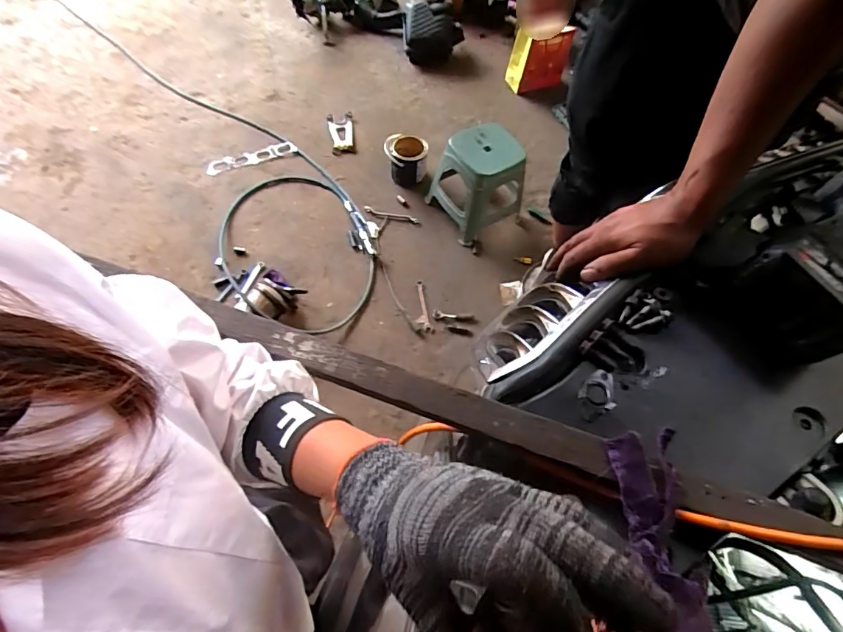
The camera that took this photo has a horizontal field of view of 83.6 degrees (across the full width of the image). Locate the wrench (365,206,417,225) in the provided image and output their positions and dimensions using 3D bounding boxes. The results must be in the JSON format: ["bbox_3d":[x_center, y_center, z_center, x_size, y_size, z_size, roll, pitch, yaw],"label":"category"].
[{"bbox_3d":[-0.124,-0.412,1.919,0.223,0.011,0.034,15,61,4],"label":"wrench"}]

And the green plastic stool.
[{"bbox_3d":[0.219,-0.526,1.833,0.283,0.335,0.293,-30,68,-19],"label":"green plastic stool"}]

